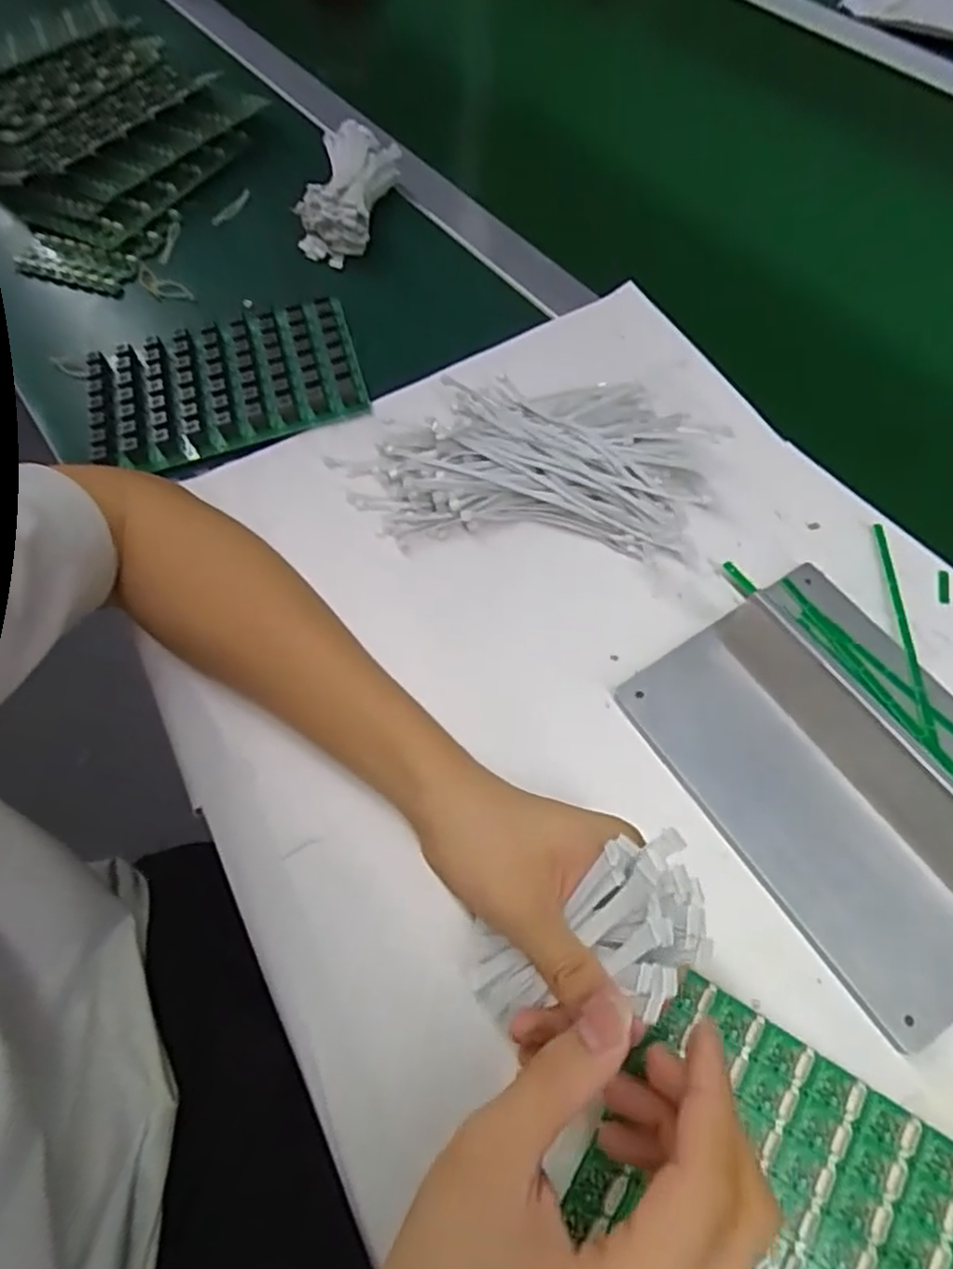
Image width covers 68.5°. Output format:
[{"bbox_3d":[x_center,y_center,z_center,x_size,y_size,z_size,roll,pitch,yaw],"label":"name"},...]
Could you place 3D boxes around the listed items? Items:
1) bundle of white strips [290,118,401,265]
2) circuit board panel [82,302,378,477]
[{"bbox_3d":[-0.100,-0.341,0.539,0.060,0.046,0.101,9,65,8],"label":"bundle of white strips"},{"bbox_3d":[-0.173,-0.173,0.481,0.181,0.017,0.105,-16,64,-4],"label":"circuit board panel"}]

